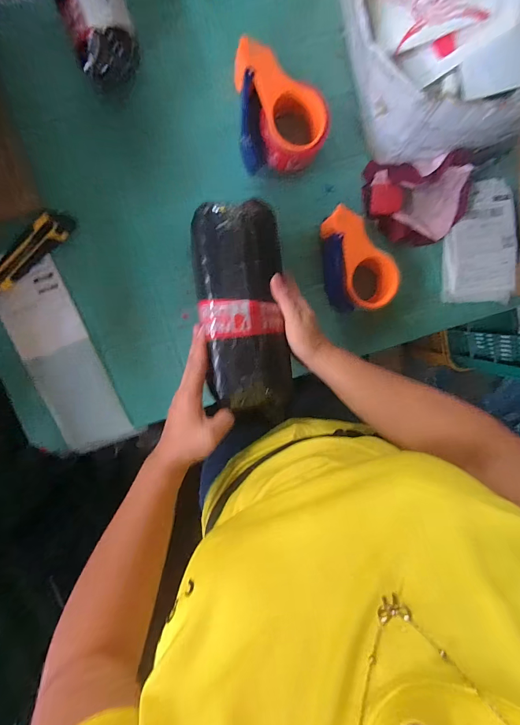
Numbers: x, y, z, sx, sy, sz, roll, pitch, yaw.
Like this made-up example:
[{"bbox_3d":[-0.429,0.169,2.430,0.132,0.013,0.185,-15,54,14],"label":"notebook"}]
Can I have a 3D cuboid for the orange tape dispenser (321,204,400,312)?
[{"bbox_3d":[0.148,-0.155,0.517,0.097,0.062,0.148,-11,99,-4],"label":"orange tape dispenser"}]

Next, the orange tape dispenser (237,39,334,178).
[{"bbox_3d":[0.031,-0.356,0.483,0.123,0.061,0.146,-6,99,-4],"label":"orange tape dispenser"}]

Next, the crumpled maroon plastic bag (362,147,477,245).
[{"bbox_3d":[0.247,-0.251,0.521,0.162,0.050,0.122,-3,99,-5],"label":"crumpled maroon plastic bag"}]

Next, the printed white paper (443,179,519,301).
[{"bbox_3d":[0.360,-0.195,0.547,0.115,0.022,0.189,-4,99,-5],"label":"printed white paper"}]

